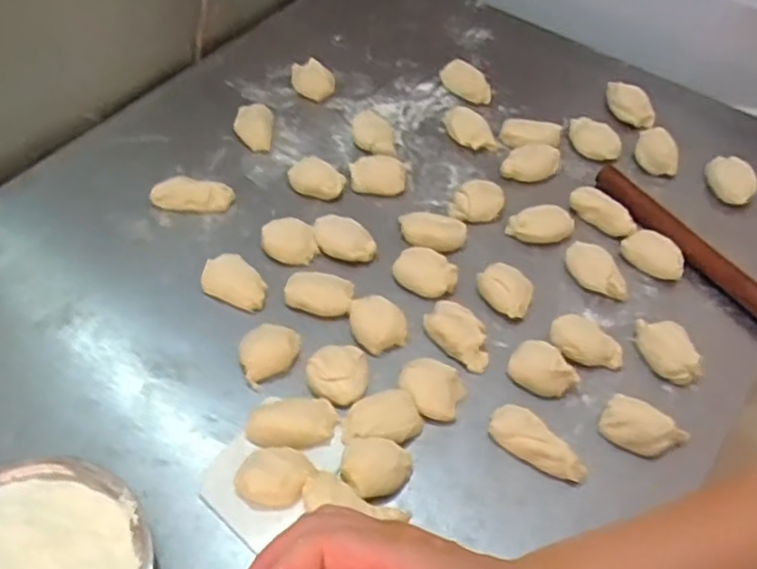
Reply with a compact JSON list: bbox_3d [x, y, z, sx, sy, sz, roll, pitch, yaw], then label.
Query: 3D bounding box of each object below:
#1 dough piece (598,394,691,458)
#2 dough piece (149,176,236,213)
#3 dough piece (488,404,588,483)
[{"bbox_3d":[0.236,0.131,0.633,0.068,0.025,0.046,34,59,22],"label":"dough piece"},{"bbox_3d":[-0.212,-0.102,0.797,0.089,0.023,0.041,8,53,5],"label":"dough piece"},{"bbox_3d":[0.138,0.141,0.618,0.089,0.027,0.033,37,60,24],"label":"dough piece"}]

